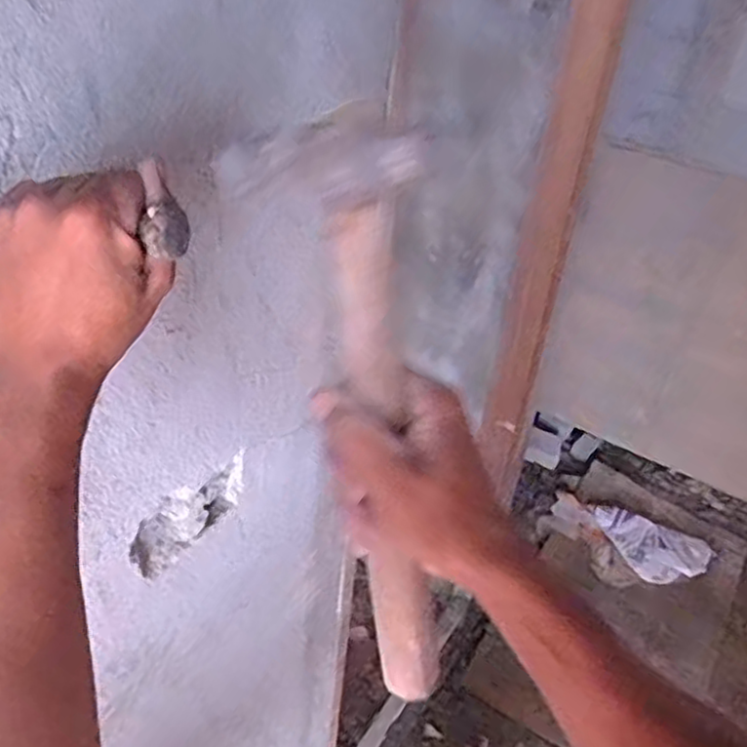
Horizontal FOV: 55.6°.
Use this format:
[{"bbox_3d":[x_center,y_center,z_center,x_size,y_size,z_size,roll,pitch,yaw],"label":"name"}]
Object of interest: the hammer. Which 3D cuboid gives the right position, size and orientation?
[{"bbox_3d":[-0.005,0.039,0.363,0.082,0.324,0.028,8,28,30],"label":"hammer"}]

